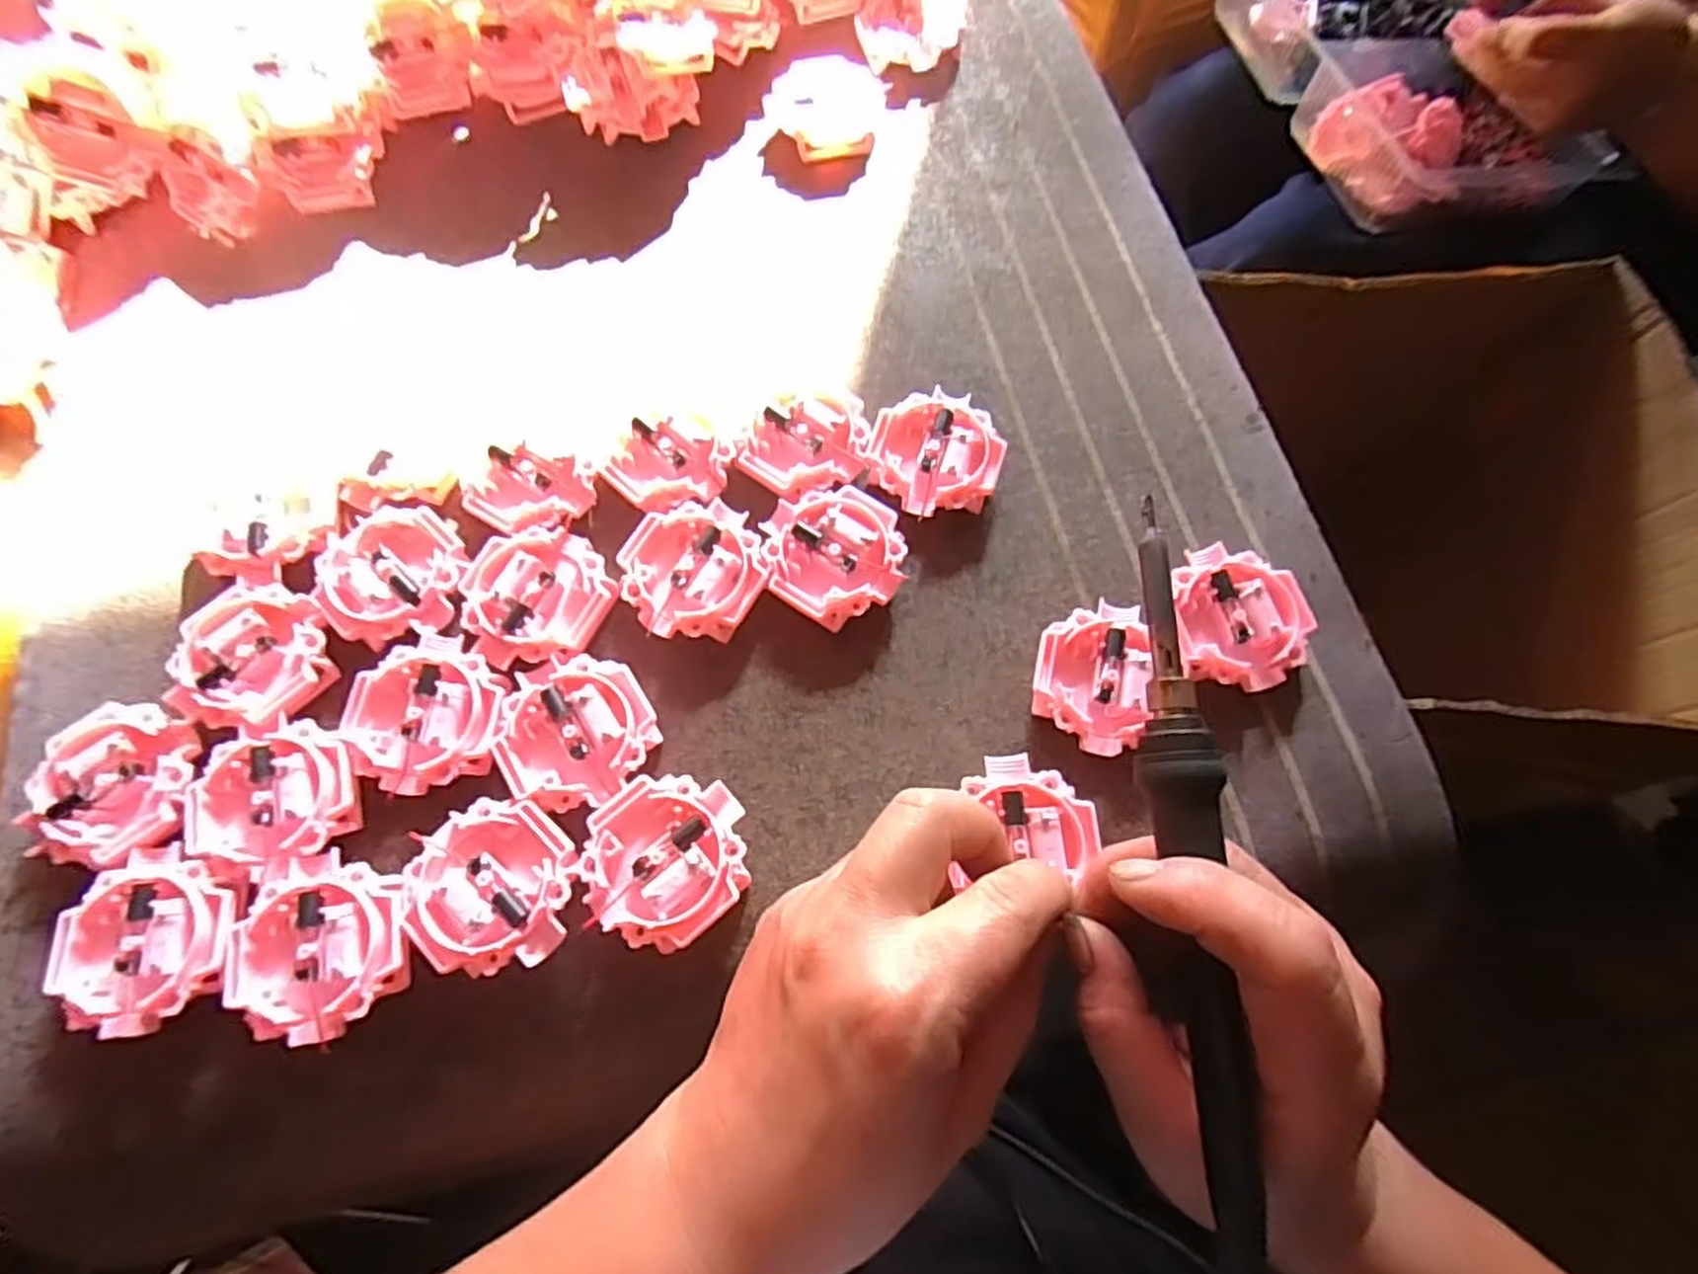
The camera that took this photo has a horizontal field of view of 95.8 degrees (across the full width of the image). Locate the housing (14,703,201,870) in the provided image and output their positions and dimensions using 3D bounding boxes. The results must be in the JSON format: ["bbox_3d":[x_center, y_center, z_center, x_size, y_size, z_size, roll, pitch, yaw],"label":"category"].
[{"bbox_3d":[-0.250,0.051,0.265,0.049,0.019,0.054,-8,70,-3],"label":"housing"}]

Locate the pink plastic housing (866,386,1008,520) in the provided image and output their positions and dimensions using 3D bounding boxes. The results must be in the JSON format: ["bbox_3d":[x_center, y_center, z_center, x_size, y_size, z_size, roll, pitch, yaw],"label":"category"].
[{"bbox_3d":[0.035,-0.072,0.309,0.051,0.015,0.053,0,70,0],"label":"pink plastic housing"}]

